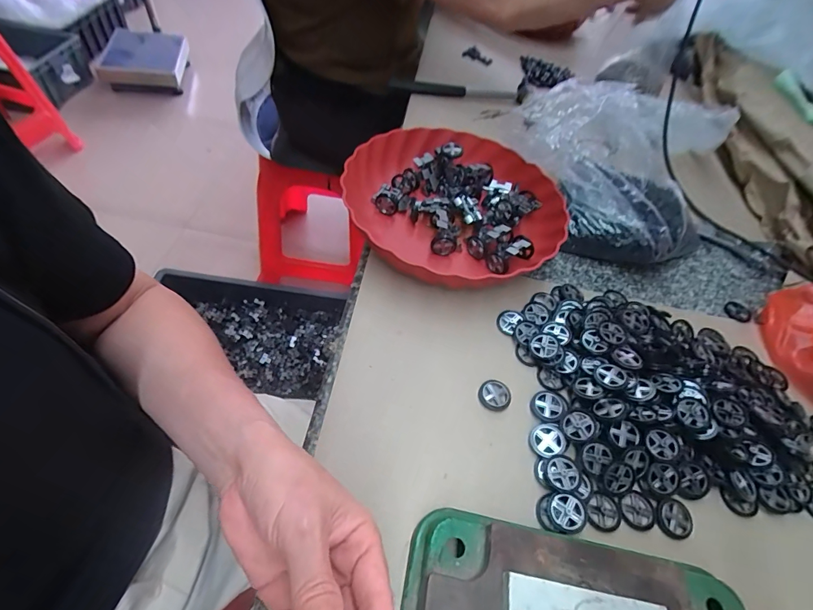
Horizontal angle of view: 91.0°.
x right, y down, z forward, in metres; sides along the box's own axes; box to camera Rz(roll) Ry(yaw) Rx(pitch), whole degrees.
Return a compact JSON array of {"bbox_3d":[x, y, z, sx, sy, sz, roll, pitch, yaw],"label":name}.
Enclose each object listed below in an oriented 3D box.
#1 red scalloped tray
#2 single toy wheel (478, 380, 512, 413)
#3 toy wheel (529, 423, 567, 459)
[{"bbox_3d":[0.052,-0.110,0.459,0.242,0.063,0.227,38,57,18],"label":"red scalloped tray"},{"bbox_3d":[0.077,0.079,0.348,0.028,0.005,0.026,4,53,-6],"label":"single toy wheel"},{"bbox_3d":[0.116,0.111,0.328,0.027,0.005,0.026,4,53,-6],"label":"toy wheel"}]

